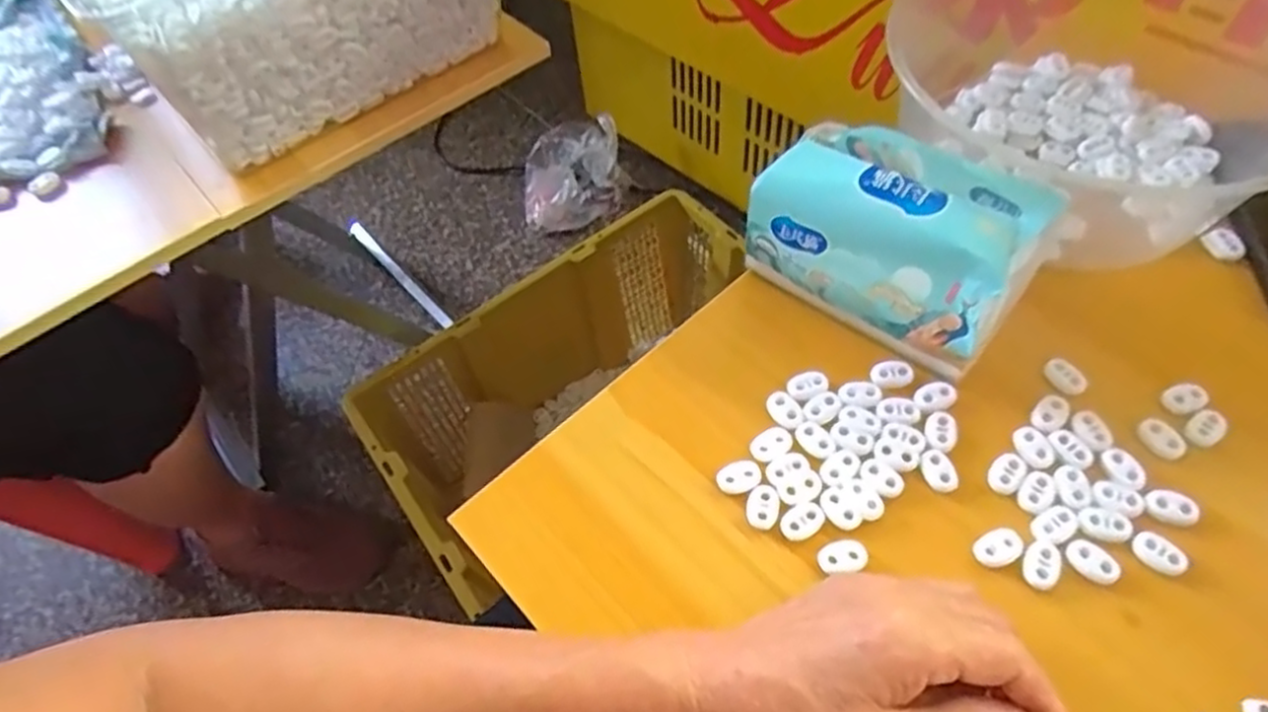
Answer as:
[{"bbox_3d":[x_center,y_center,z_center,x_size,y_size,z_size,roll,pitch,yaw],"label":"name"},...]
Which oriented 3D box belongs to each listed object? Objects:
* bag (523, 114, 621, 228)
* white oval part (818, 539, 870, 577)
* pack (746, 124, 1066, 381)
[{"bbox_3d":[-0.107,-0.318,1.227,0.174,0.132,0.204,-9,56,0],"label":"bag"},{"bbox_3d":[0.100,0.096,0.345,0.023,0.004,0.014,-9,56,-1],"label":"white oval part"},{"bbox_3d":[0.149,-0.072,0.405,0.139,0.082,0.103,33,65,24],"label":"pack"}]

